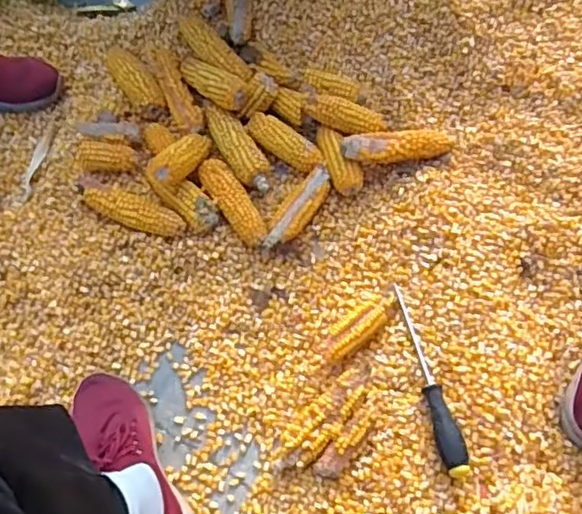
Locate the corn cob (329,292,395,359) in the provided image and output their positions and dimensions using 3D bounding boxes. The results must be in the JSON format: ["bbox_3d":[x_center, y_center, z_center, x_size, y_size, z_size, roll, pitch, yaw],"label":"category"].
[{"bbox_3d":[0.088,0.089,0.799,0.111,0.045,0.051,-35,72,-10],"label":"corn cob"}]

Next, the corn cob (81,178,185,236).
[{"bbox_3d":[-0.235,-0.072,0.861,0.170,0.035,0.052,27,73,12],"label":"corn cob"}]

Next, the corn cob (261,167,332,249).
[{"bbox_3d":[0.010,-0.067,0.874,0.047,0.033,0.144,33,74,14],"label":"corn cob"}]

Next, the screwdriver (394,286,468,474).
[{"bbox_3d":[0.170,0.146,0.751,0.031,0.025,0.243,-11,57,-1],"label":"screwdriver"}]

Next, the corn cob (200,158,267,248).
[{"bbox_3d":[-0.080,-0.077,0.877,0.045,0.037,0.149,-34,72,-10],"label":"corn cob"}]

